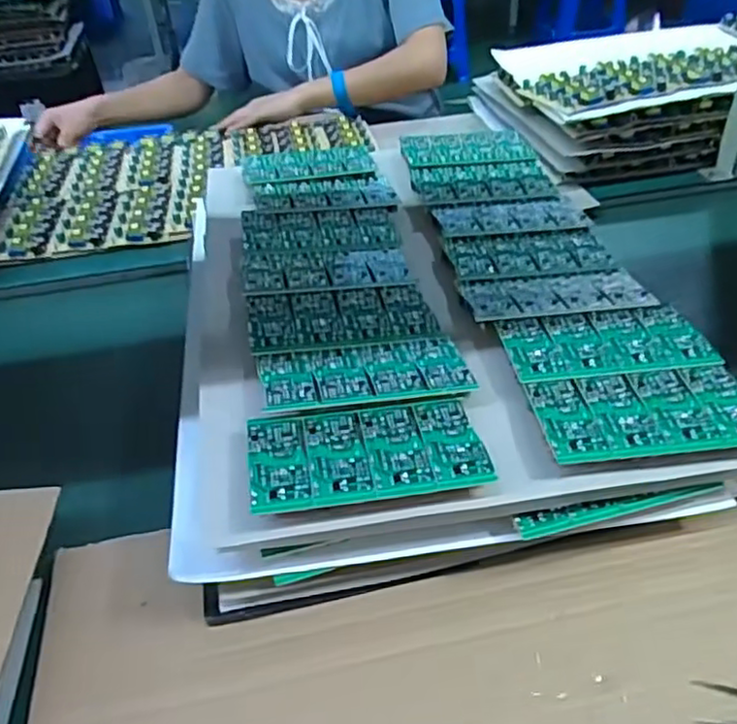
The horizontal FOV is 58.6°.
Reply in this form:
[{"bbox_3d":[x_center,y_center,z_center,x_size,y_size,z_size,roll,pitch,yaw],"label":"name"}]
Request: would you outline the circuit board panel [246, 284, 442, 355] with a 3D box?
[{"bbox_3d":[-0.020,-0.033,0.480,0.132,0.004,0.067,-5,43,-9],"label":"circuit board panel"}]

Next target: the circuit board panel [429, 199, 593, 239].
[{"bbox_3d":[0.131,-0.134,0.605,0.133,0.004,0.056,-7,41,-6],"label":"circuit board panel"}]

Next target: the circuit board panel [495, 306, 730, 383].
[{"bbox_3d":[0.161,-0.015,0.451,0.132,0.006,0.066,-6,41,-3],"label":"circuit board panel"}]

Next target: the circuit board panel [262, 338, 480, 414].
[{"bbox_3d":[-0.002,0.006,0.432,0.132,0.005,0.062,-6,33,-10],"label":"circuit board panel"}]

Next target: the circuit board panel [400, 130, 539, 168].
[{"bbox_3d":[0.104,-0.228,0.699,0.132,0.013,0.072,-6,41,-2],"label":"circuit board panel"}]

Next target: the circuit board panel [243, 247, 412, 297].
[{"bbox_3d":[-0.034,-0.075,0.528,0.130,0.004,0.064,-6,37,-9],"label":"circuit board panel"}]

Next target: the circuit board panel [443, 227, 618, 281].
[{"bbox_3d":[0.136,-0.092,0.558,0.133,0.011,0.069,-8,42,-5],"label":"circuit board panel"}]

